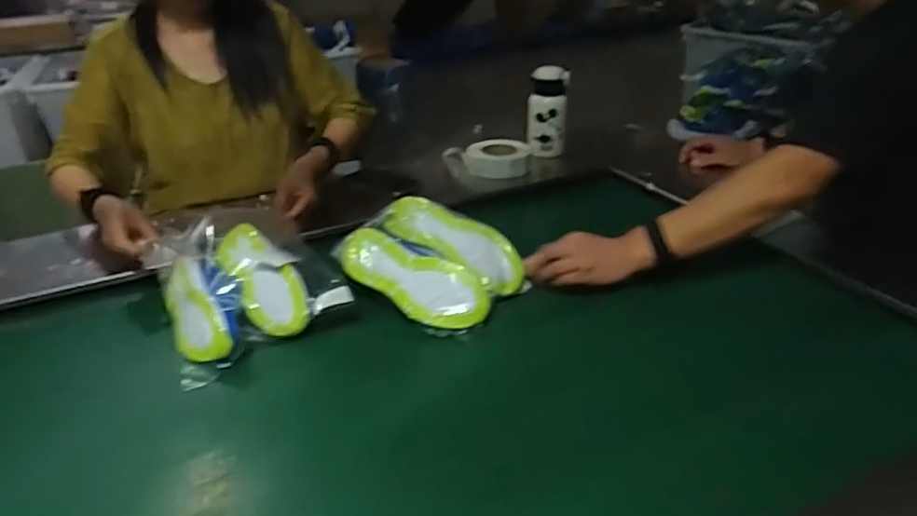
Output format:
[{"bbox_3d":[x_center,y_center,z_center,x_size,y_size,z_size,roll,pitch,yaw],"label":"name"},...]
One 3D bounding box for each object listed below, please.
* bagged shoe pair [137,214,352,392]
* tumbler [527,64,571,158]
[{"bbox_3d":[-0.299,0.038,0.876,0.224,0.117,0.243,-14,29,-23],"label":"bagged shoe pair"},{"bbox_3d":[0.199,-0.320,1.351,0.087,0.180,0.093,1,27,5],"label":"tumbler"}]

